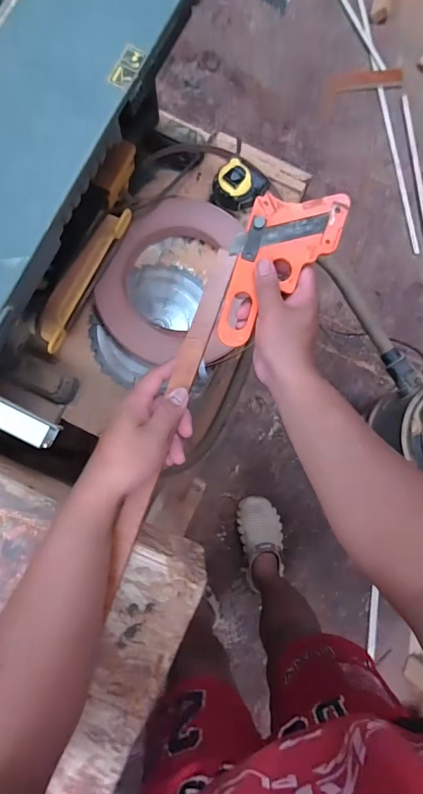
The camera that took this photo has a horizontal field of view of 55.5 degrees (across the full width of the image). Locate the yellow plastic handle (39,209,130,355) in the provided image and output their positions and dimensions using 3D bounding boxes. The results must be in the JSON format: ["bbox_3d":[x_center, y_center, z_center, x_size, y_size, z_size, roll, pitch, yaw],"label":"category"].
[{"bbox_3d":[-0.211,-0.197,0.657,0.043,0.025,0.255,27,83,1],"label":"yellow plastic handle"}]

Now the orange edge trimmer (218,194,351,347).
[{"bbox_3d":[0.058,-0.143,0.412,0.084,0.012,0.183,41,93,2],"label":"orange edge trimmer"}]

